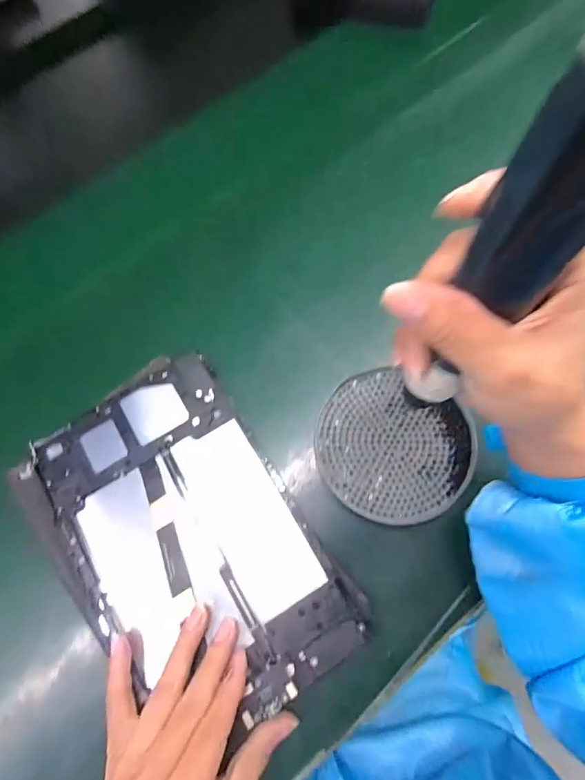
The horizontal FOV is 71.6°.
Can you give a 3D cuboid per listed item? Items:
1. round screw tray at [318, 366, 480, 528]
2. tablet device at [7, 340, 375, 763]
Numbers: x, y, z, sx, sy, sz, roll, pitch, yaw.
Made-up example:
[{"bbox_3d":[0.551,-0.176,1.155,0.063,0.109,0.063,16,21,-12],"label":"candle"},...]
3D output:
[{"bbox_3d":[0.074,0.042,0.302,0.109,0.008,0.108,-1,71,4],"label":"round screw tray"},{"bbox_3d":[-0.078,0.103,0.282,0.158,0.013,0.237,-36,77,-7],"label":"tablet device"}]

